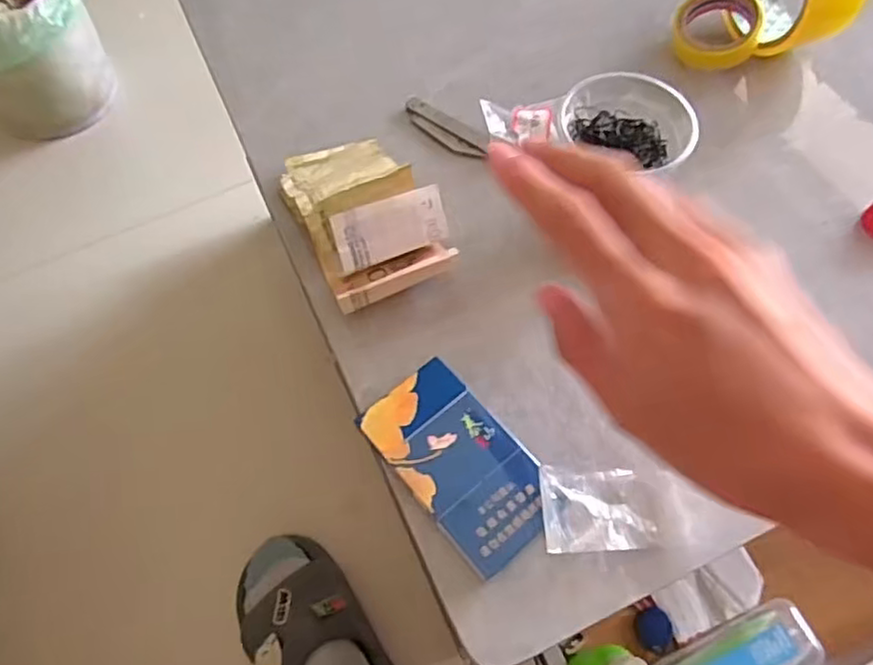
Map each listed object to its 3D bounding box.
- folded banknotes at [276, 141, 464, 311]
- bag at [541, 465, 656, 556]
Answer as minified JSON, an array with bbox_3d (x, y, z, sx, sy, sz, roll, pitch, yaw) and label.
[{"bbox_3d":[-0.045,-0.079,0.379,0.071,0.054,0.127,-25,65,-11],"label":"folded banknotes"},{"bbox_3d":[0.076,0.083,0.312,0.054,0.025,0.037,-7,62,-2],"label":"bag"}]

